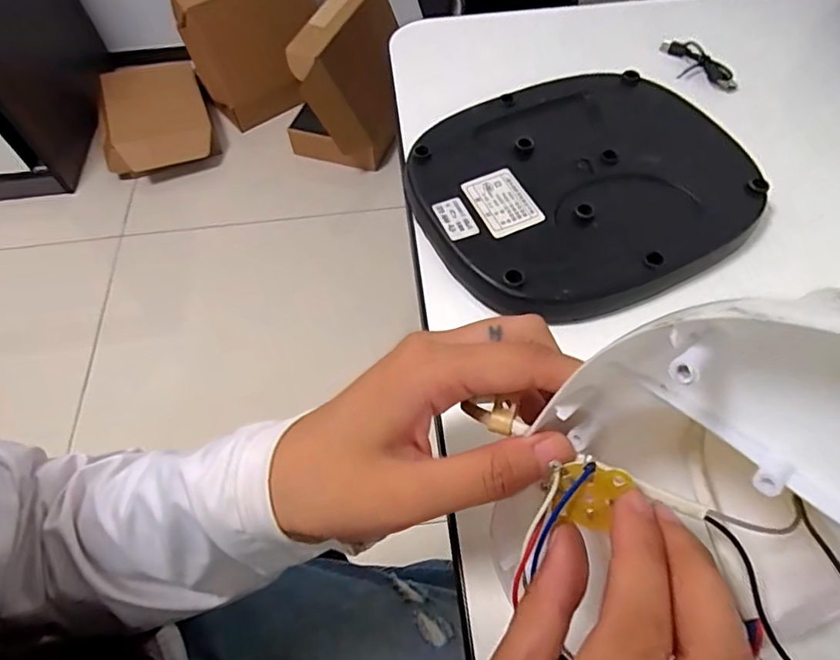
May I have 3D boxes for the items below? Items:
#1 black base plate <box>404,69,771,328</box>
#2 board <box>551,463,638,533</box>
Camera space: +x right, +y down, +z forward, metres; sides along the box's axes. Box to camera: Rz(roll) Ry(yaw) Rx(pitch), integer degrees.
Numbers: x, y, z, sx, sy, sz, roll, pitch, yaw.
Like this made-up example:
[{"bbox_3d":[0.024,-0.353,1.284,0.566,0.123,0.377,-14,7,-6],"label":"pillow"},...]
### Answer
[{"bbox_3d":[0.108,-0.096,0.356,0.218,0.031,0.183,-25,61,-12],"label":"black base plate"},{"bbox_3d":[0.055,0.055,0.171,0.021,0.027,0.006,16,33,20],"label":"board"}]

